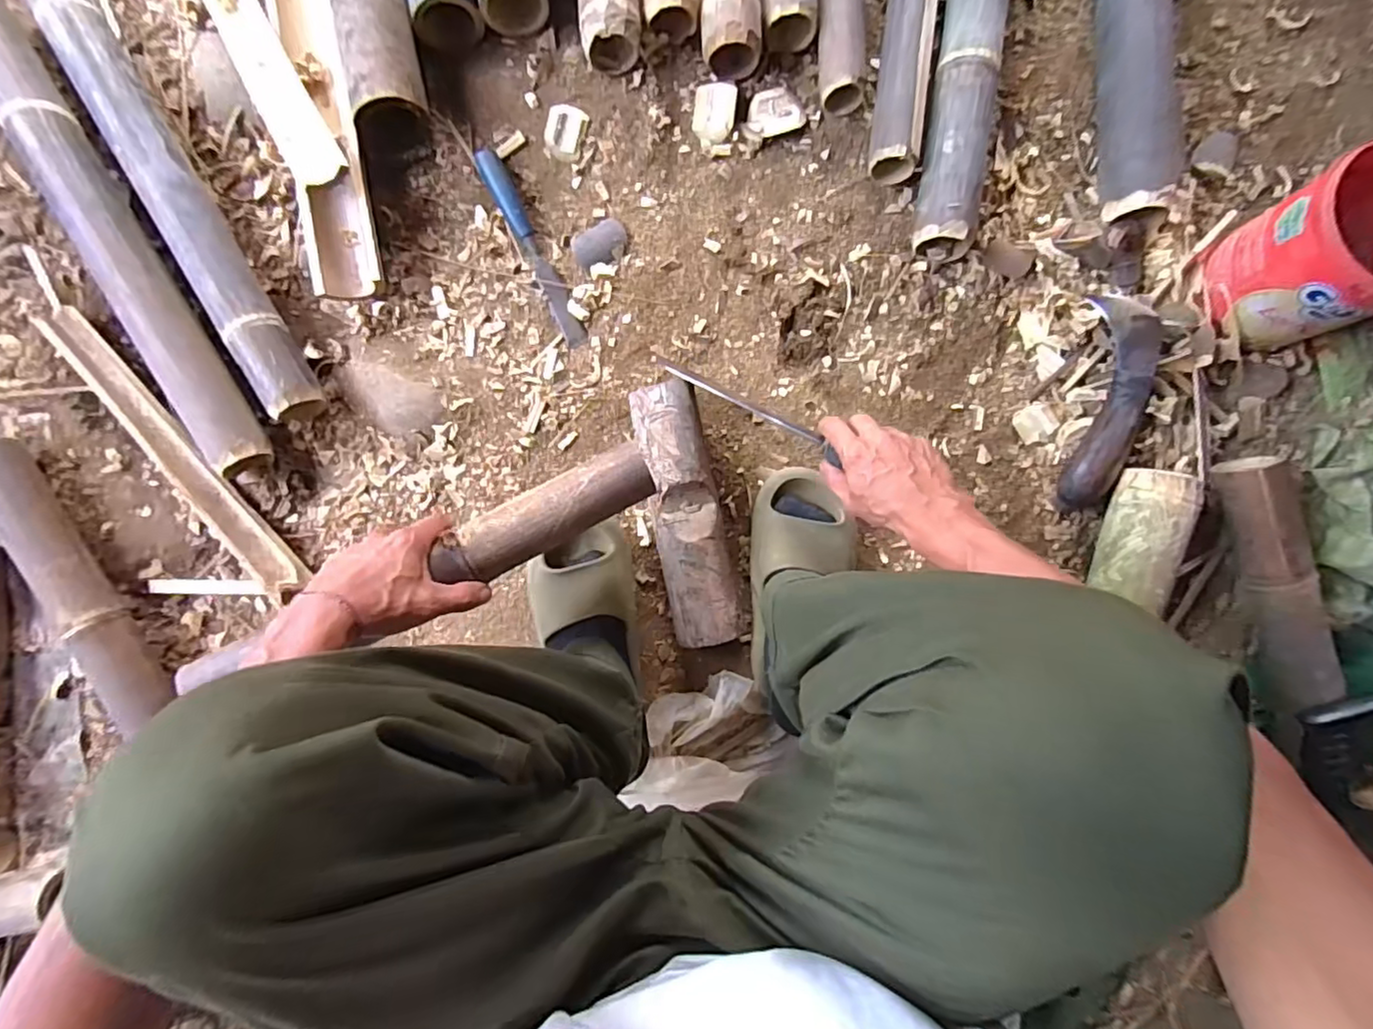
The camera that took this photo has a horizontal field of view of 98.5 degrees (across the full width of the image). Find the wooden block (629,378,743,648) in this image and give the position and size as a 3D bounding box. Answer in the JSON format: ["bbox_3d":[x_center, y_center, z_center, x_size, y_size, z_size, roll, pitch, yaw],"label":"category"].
[{"bbox_3d":[0.000,0.000,0.631,0.073,0.059,0.270,-12,90,0],"label":"wooden block"}]

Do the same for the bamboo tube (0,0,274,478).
[{"bbox_3d":[-0.622,-0.311,0.633,0.062,0.057,0.603,-31,90,0],"label":"bamboo tube"}]

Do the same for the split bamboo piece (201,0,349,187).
[{"bbox_3d":[-0.491,-0.548,0.644,0.057,0.017,0.470,-30,80,-3],"label":"split bamboo piece"}]

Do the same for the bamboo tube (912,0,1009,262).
[{"bbox_3d":[0.311,-0.570,0.624,0.070,0.066,0.587,8,90,0],"label":"bamboo tube"}]

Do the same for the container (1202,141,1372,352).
[{"bbox_3d":[0.611,-0.249,0.561,0.143,0.136,0.138,-16,90,0],"label":"container"}]

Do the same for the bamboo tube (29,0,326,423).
[{"bbox_3d":[-0.567,-0.373,0.639,0.063,0.049,0.602,-30,90,0],"label":"bamboo tube"}]

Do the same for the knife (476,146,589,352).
[{"bbox_3d":[-0.172,-0.296,0.658,0.026,0.019,0.231,-27,90,0],"label":"knife"}]

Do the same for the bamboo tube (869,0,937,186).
[{"bbox_3d":[0.242,-0.585,0.621,0.050,0.048,0.462,6,88,0],"label":"bamboo tube"}]

